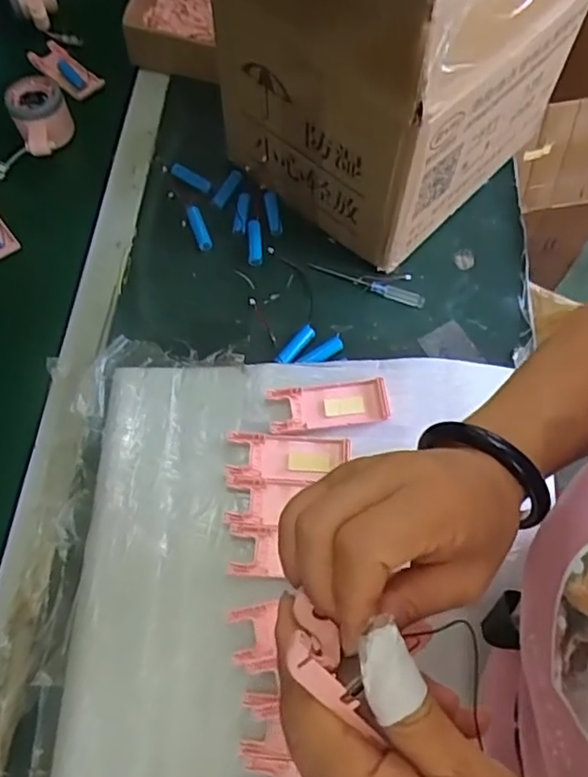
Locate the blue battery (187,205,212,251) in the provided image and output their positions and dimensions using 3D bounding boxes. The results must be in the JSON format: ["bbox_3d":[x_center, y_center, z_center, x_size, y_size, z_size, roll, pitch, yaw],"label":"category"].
[{"bbox_3d":[-0.099,-0.170,0.612,0.015,0.013,0.054,-19,66,-10],"label":"blue battery"}]

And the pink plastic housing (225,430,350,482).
[{"bbox_3d":[-0.005,0.057,0.493,0.100,0.007,0.038,3,65,0],"label":"pink plastic housing"}]

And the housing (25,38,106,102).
[{"bbox_3d":[-0.273,-0.380,0.699,0.043,0.010,0.098,-42,72,-18],"label":"housing"}]

